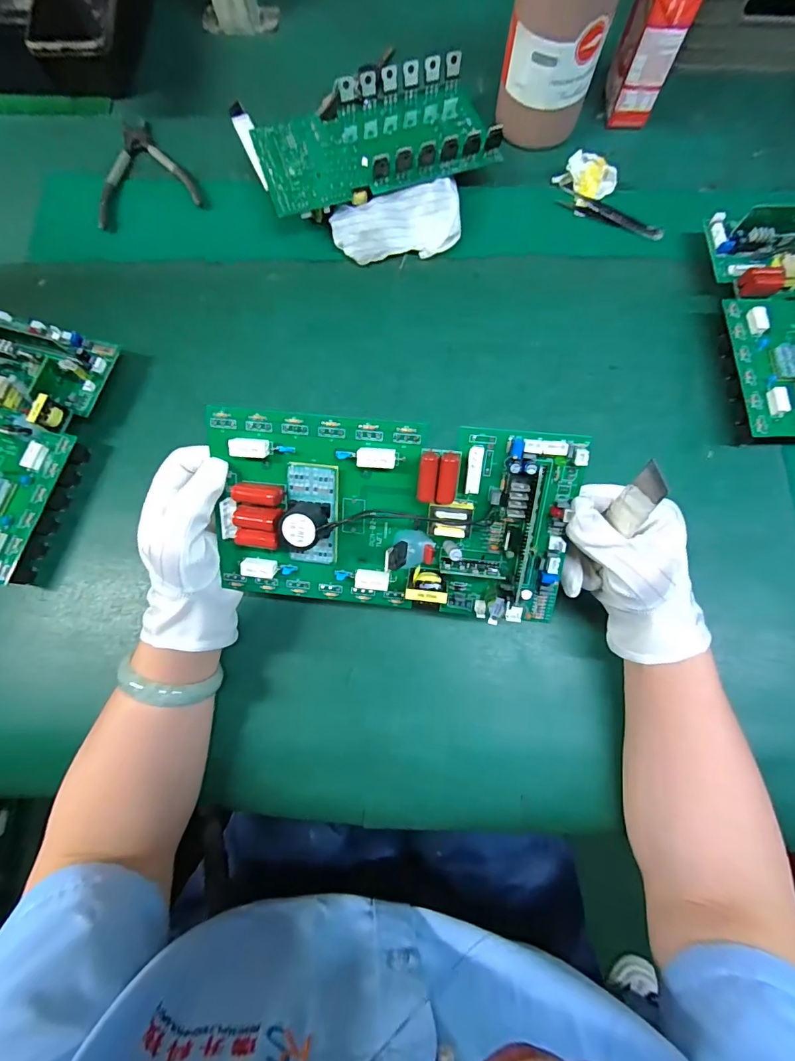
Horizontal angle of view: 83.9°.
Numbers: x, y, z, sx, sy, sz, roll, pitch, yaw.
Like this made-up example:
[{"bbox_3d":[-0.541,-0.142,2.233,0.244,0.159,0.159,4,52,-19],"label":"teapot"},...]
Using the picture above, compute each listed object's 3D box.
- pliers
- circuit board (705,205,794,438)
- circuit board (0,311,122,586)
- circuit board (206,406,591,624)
[{"bbox_3d":[-0.279,-0.394,0.481,0.107,0.008,0.137,-17,78,-2],"label":"pliers"},{"bbox_3d":[0.361,-0.188,0.400,0.132,0.051,0.220,-1,78,1],"label":"circuit board"},{"bbox_3d":[-0.342,-0.078,0.387,0.114,0.060,0.227,16,79,4],"label":"circuit board"},{"bbox_3d":[-0.007,-0.001,0.272,0.219,0.034,0.124,5,111,5],"label":"circuit board"}]

